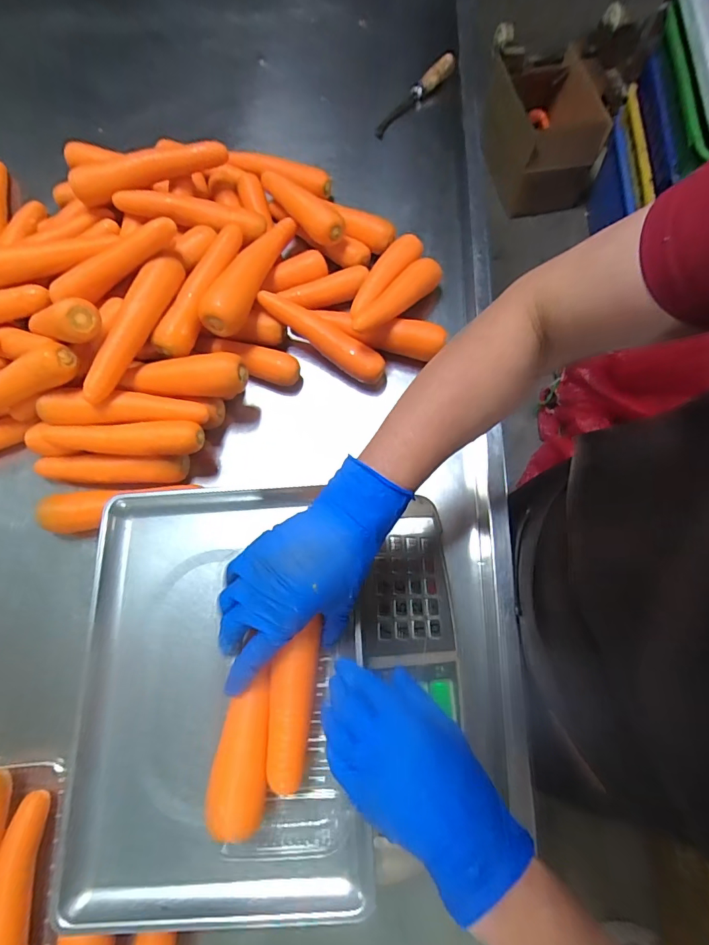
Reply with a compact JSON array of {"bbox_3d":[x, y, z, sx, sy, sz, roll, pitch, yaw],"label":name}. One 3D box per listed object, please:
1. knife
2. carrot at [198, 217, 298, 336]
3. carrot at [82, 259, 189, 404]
[{"bbox_3d":[0.110,-0.716,0.857,0.032,0.036,0.260,33,75,12],"label":"knife"},{"bbox_3d":[-0.135,-0.261,0.588,0.041,0.047,0.222,14,56,7],"label":"carrot"},{"bbox_3d":[-0.260,-0.172,0.538,0.046,0.044,0.204,17,72,8],"label":"carrot"}]

